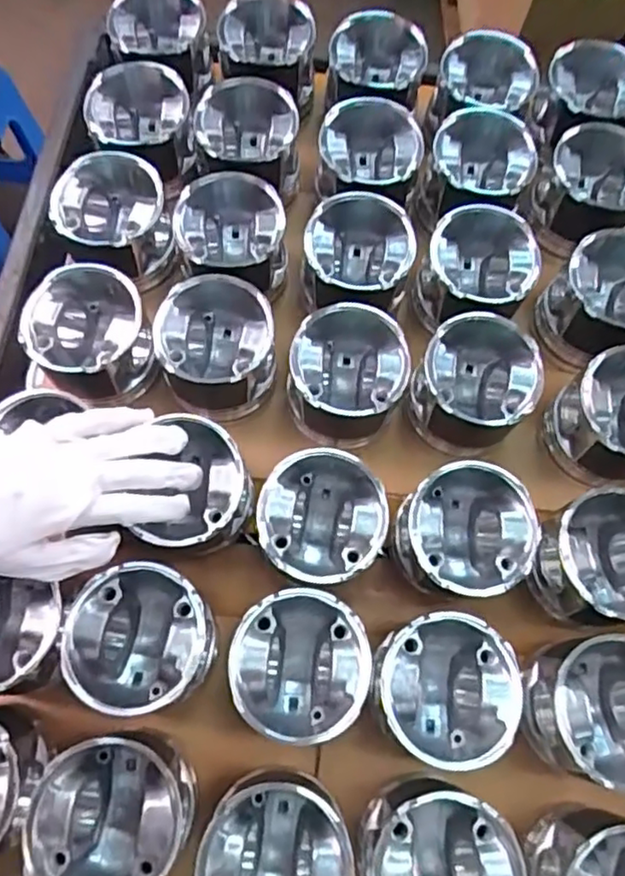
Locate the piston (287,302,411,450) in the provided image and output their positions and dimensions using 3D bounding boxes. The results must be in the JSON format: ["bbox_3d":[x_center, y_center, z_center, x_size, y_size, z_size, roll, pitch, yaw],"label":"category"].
[{"bbox_3d":[0.027,-0.045,0.533,0.091,0.096,0.097,1,69,-3],"label":"piston"}]

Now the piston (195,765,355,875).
[{"bbox_3d":[-0.022,0.271,0.421,0.089,0.087,0.096,1,69,-3],"label":"piston"}]

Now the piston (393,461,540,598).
[{"bbox_3d":[0.113,0.076,0.488,0.090,0.080,0.090,0,66,0],"label":"piston"}]

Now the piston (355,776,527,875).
[{"bbox_3d":[0.079,0.276,0.418,0.097,0.076,0.093,1,69,-3],"label":"piston"}]

